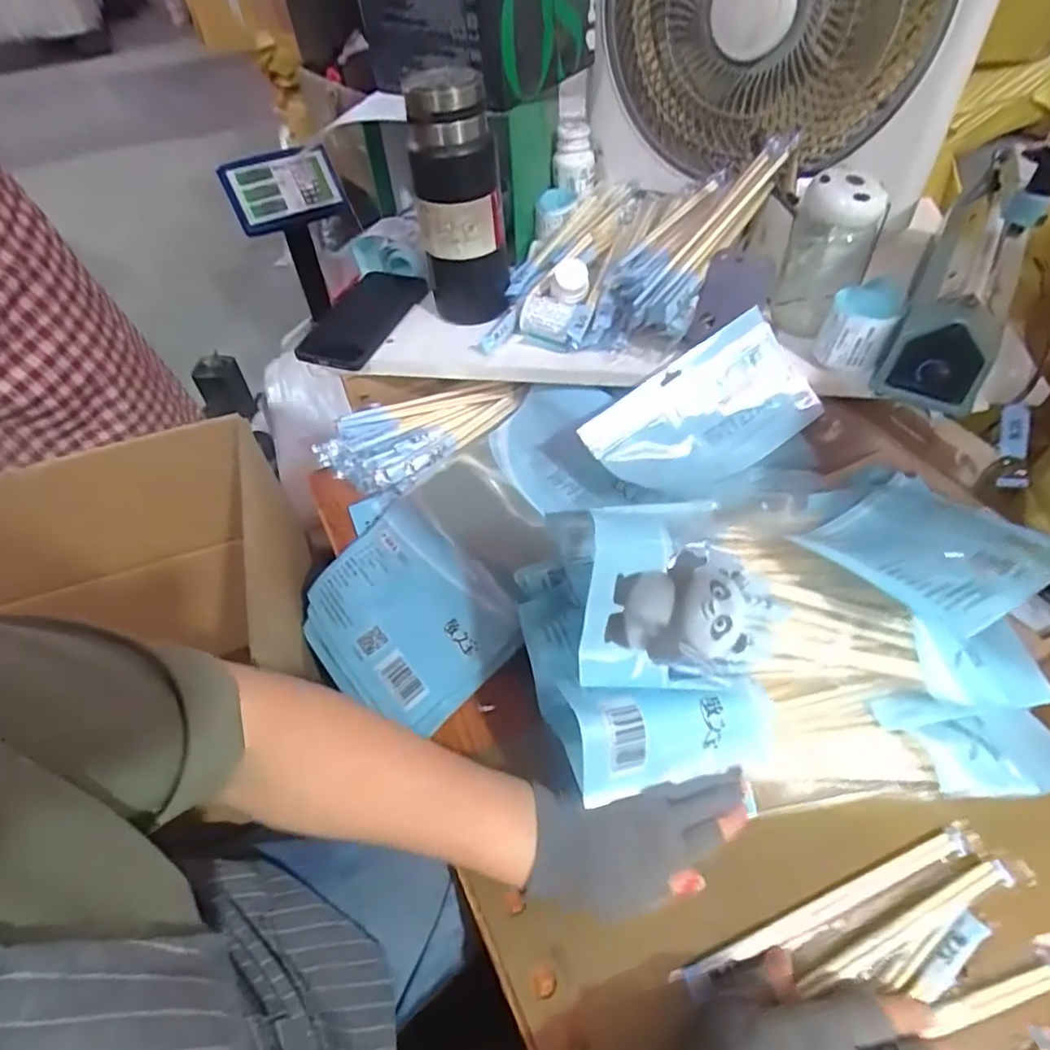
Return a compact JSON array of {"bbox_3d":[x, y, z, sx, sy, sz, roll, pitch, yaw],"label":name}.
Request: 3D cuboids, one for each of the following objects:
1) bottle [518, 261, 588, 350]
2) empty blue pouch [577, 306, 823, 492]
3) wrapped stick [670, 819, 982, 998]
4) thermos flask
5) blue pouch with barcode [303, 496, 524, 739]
[{"bbox_3d":[0.033,-0.223,0.626,0.066,0.048,0.091,12,53,13],"label":"bottle"},{"bbox_3d":[0.163,-0.096,0.564,0.194,0.025,0.118,-36,88,-2],"label":"empty blue pouch"},{"bbox_3d":[0.202,0.249,0.399,0.221,0.007,0.021,-19,53,-11],"label":"wrapped stick"},{"bbox_3d":[-0.063,-0.306,0.598,0.080,0.227,0.076,-9,51,-3],"label":"thermos flask"},{"bbox_3d":[-0.110,0.084,0.564,0.156,0.021,0.209,-42,54,-14],"label":"blue pouch with barcode"}]

